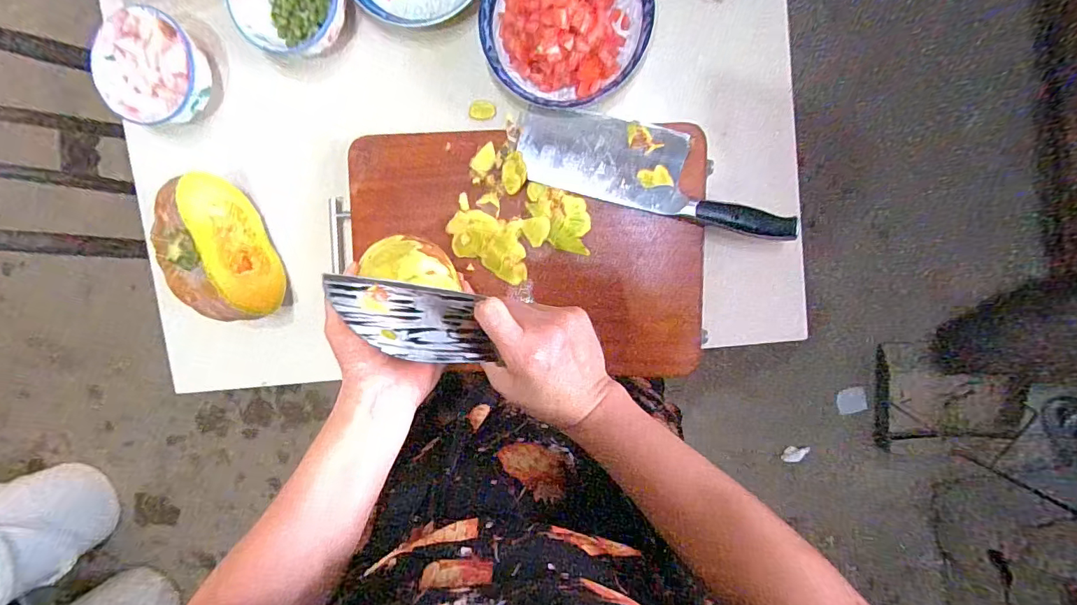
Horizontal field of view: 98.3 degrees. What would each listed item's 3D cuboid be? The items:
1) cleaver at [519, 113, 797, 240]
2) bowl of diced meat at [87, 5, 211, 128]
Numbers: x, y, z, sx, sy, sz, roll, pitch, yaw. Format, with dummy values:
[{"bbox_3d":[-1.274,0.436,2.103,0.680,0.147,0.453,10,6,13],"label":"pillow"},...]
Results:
[{"bbox_3d":[0.121,-0.139,0.484,0.293,0.015,0.086,14,97,6],"label":"cleaver"},{"bbox_3d":[-0.440,-0.266,0.548,0.114,0.066,0.118,1,96,8],"label":"bowl of diced meat"}]

